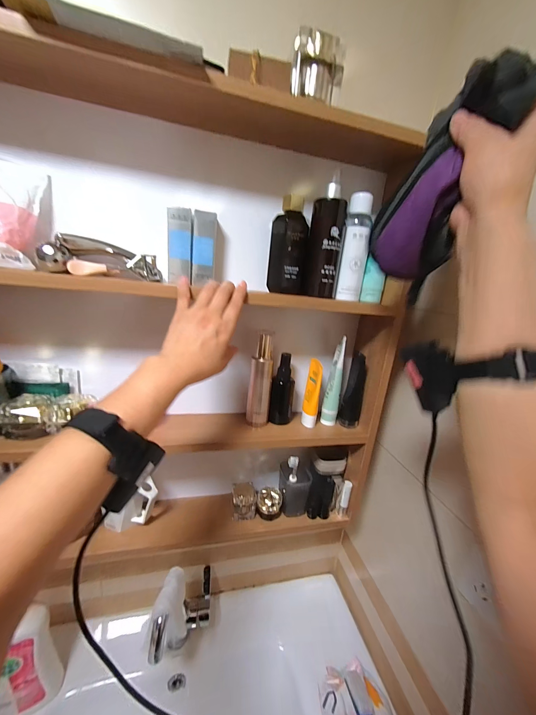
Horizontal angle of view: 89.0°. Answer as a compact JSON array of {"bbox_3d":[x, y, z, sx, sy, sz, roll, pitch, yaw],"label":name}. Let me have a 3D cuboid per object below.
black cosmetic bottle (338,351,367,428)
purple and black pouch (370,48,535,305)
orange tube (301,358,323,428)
[{"bbox_3d":[0.169,0.066,0.537,0.039,0.142,0.042,12,17,21],"label":"black cosmetic bottle"},{"bbox_3d":[0.165,-0.162,0.273,0.057,0.193,0.067,0,40,-18],"label":"purple and black pouch"},{"bbox_3d":[0.088,0.069,0.526,0.025,0.128,0.051,4,15,-24],"label":"orange tube"}]

